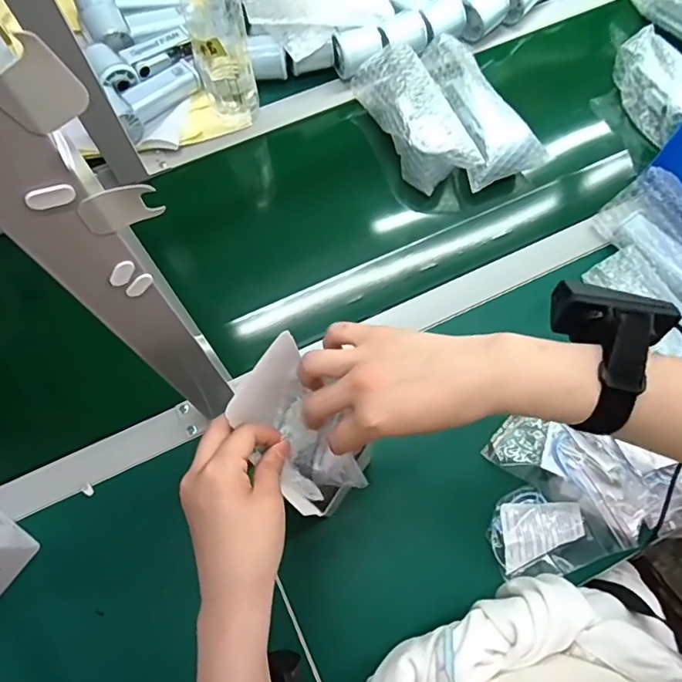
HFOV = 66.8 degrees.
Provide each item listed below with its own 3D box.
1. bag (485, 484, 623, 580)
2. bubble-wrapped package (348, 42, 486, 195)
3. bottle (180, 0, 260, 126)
[{"bbox_3d":[0.201,0.185,0.506,0.109,0.008,0.083,-19,71,-7],"label":"bag"},{"bbox_3d":[0.092,-0.289,0.664,0.076,0.057,0.198,-24,72,-9],"label":"bubble-wrapped package"},{"bbox_3d":[-0.145,-0.361,0.616,0.065,0.231,0.077,-12,70,-5],"label":"bottle"}]

